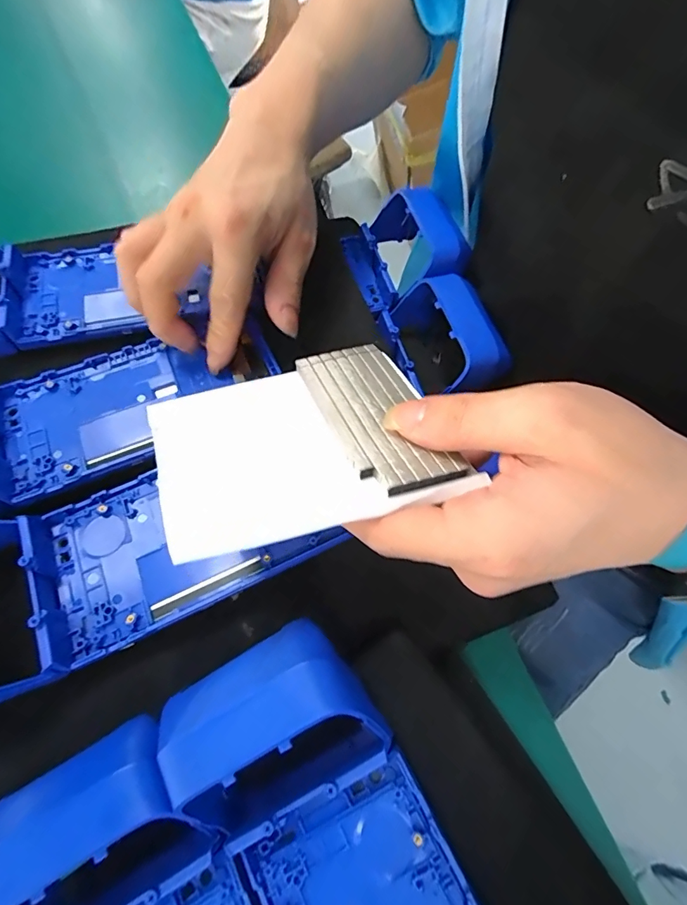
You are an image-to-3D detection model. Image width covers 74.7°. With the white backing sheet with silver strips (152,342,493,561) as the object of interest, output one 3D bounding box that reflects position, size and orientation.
[{"bbox_3d":[-0.018,-0.008,0.190,0.114,0.008,0.096,-16,47,-15],"label":"white backing sheet with silver strips"}]

